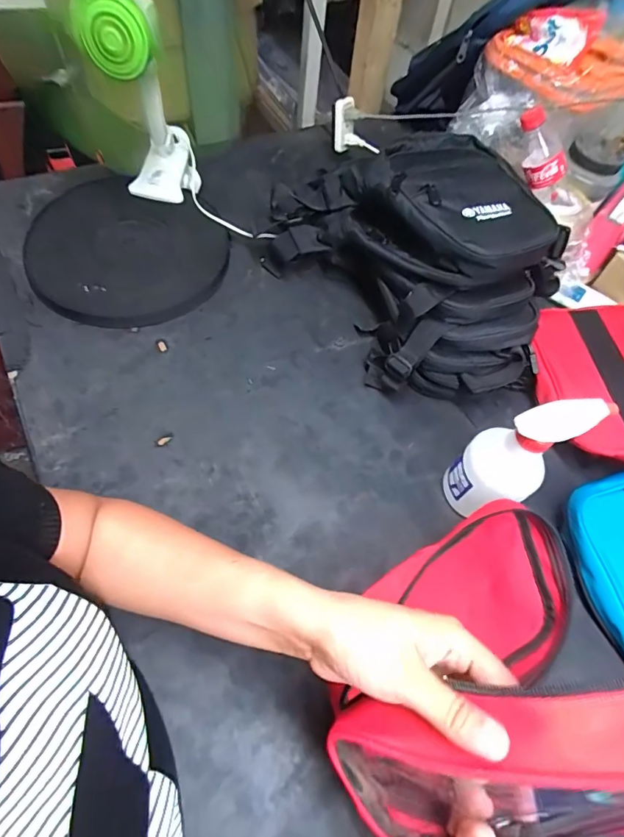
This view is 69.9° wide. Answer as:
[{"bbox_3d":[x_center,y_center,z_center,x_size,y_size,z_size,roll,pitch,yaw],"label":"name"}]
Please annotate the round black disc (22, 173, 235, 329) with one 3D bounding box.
[{"bbox_3d":[-0.262,-0.245,0.644,0.257,0.036,0.251,5,64,-9],"label":"round black disc"}]

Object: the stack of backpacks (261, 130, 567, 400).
[{"bbox_3d":[0.136,-0.234,0.609,0.266,0.174,0.425,-27,65,-21],"label":"stack of backpacks"}]

